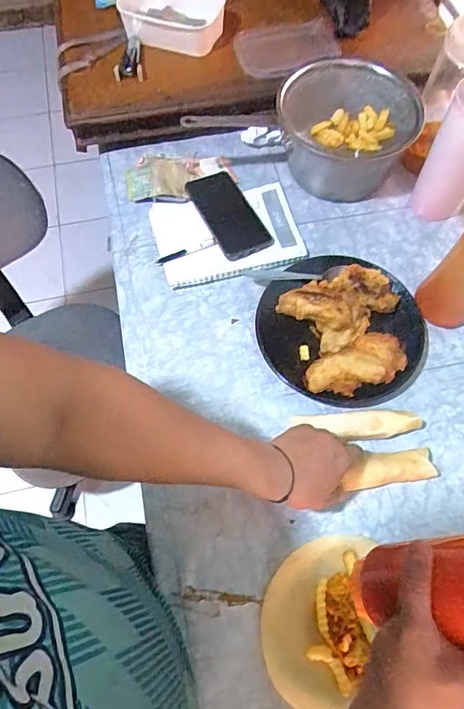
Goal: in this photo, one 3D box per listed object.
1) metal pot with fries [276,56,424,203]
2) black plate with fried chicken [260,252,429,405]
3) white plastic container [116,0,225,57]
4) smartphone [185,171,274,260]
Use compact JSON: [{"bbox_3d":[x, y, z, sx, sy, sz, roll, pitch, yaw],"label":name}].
[{"bbox_3d":[0.170,-0.342,0.733,0.206,0.119,0.164,13,66,5],"label":"metal pot with fries"},{"bbox_3d":[0.149,-0.042,0.629,0.202,0.063,0.216,0,65,-1],"label":"black plate with fried chicken"},{"bbox_3d":[-0.102,-0.551,0.765,0.177,0.061,0.093,12,66,5],"label":"white plastic container"},{"bbox_3d":[-0.006,-0.214,0.726,0.078,0.015,0.166,-22,67,-11],"label":"smartphone"}]

